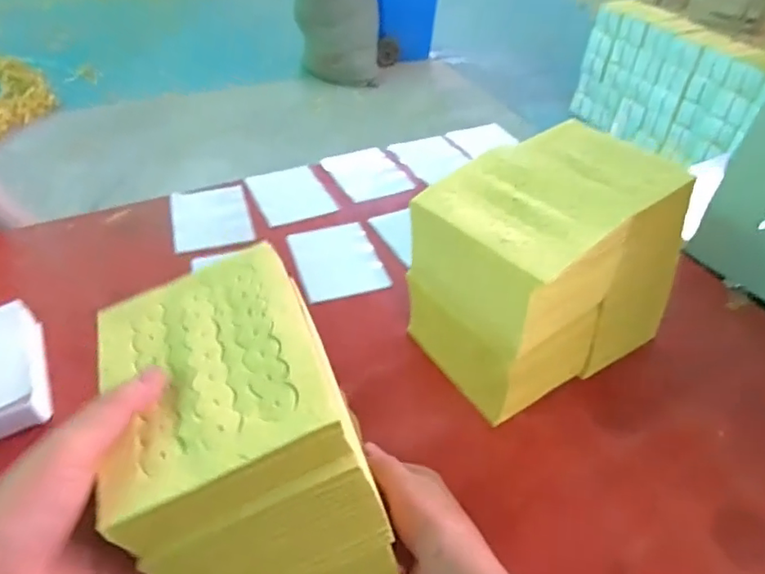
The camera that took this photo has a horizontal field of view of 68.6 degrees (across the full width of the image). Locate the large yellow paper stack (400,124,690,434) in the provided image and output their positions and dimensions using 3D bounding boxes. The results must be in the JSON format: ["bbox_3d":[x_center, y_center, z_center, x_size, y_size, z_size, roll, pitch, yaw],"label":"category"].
[{"bbox_3d":[0.175,-0.021,0.597,0.259,0.212,0.180,-23,47,-26],"label":"large yellow paper stack"}]

